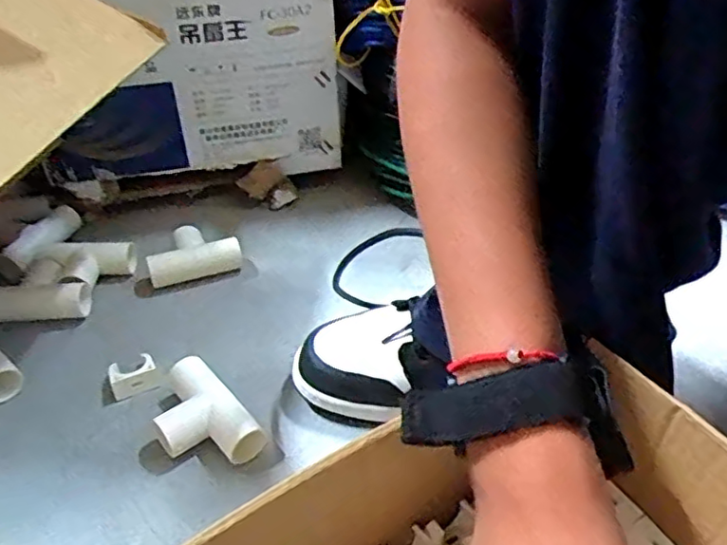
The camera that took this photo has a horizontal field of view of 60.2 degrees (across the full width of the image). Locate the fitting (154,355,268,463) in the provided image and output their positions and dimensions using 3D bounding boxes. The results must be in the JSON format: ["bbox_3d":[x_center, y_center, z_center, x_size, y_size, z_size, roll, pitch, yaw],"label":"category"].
[{"bbox_3d":[-0.115,0.101,0.434,0.053,0.030,0.089,-28,47,-31],"label":"fitting"}]

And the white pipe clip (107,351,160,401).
[{"bbox_3d":[-0.172,0.078,0.469,0.033,0.018,0.031,-20,43,-24],"label":"white pipe clip"}]

